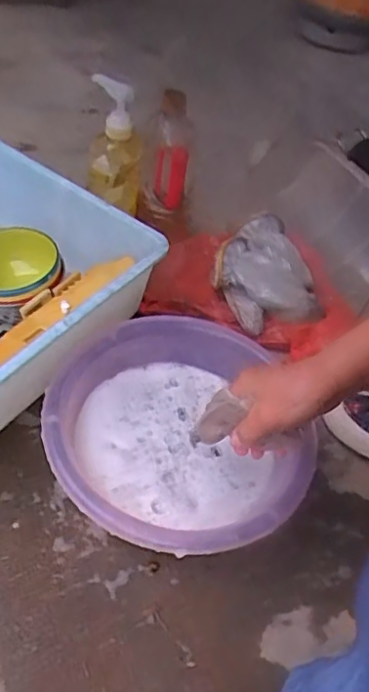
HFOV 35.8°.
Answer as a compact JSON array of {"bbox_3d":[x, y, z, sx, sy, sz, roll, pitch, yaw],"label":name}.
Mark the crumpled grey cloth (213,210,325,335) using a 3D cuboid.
[{"bbox_3d":[0.128,-0.114,0.881,0.154,0.067,0.181,-3,50,-15],"label":"crumpled grey cloth"}]

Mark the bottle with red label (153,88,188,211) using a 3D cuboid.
[{"bbox_3d":[-0.017,-0.275,0.820,0.051,0.179,0.040,3,53,-2],"label":"bottle with red label"}]

